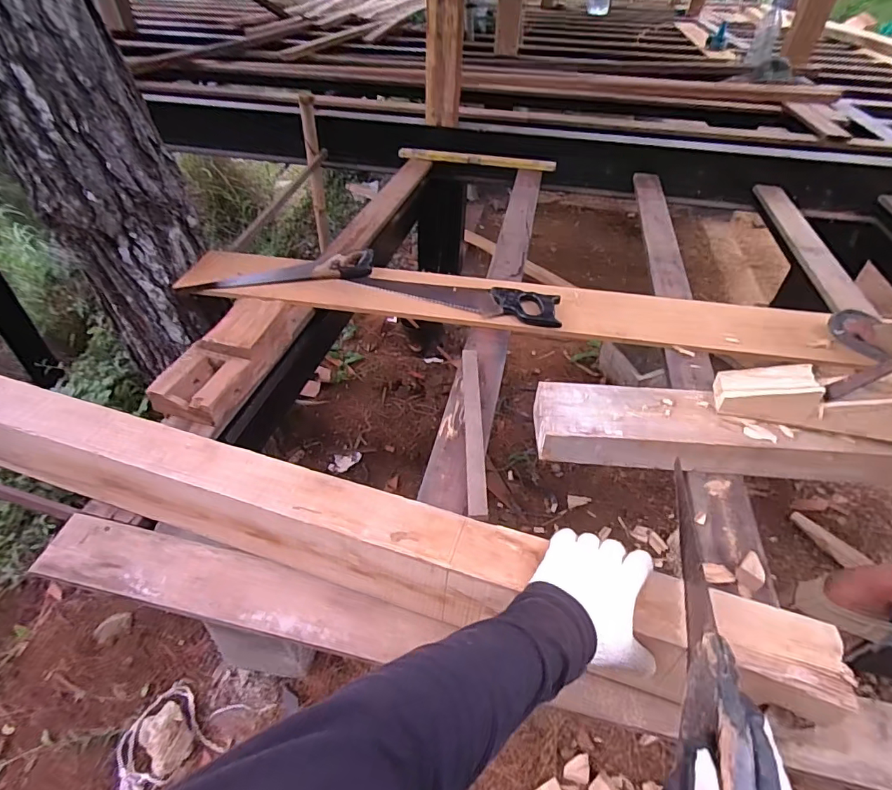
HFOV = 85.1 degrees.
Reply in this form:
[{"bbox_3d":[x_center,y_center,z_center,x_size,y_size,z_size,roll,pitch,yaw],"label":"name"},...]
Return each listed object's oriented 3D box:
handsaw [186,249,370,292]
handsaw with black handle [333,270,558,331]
[{"bbox_3d":[-0.403,-0.299,1.200,0.450,0.031,0.097,-7,43,-10],"label":"handsaw"},{"bbox_3d":[0.019,-0.239,1.159,0.502,0.033,0.101,15,44,13],"label":"handsaw with black handle"}]

